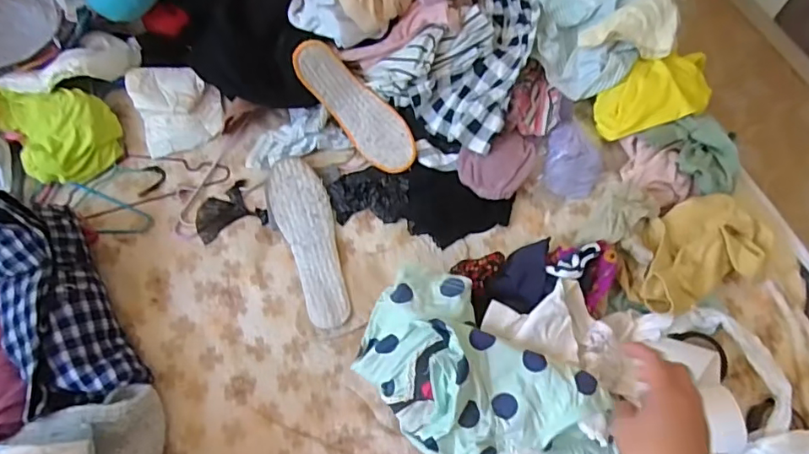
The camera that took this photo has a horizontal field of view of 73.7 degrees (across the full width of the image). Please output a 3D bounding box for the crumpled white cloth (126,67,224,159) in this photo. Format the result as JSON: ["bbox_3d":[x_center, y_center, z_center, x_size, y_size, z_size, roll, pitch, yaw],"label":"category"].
[{"bbox_3d":[-0.357,-0.192,0.850,0.123,0.035,0.146,-19,69,-7],"label":"crumpled white cloth"}]

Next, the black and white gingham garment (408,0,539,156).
[{"bbox_3d":[0.128,-0.243,0.804,0.138,0.072,0.266,32,72,13],"label":"black and white gingham garment"}]

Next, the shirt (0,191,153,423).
[{"bbox_3d":[-0.432,0.095,0.675,0.122,0.102,0.271,-26,83,-9],"label":"shirt"}]

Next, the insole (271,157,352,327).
[{"bbox_3d":[-0.131,0.016,0.759,0.075,0.014,0.254,-19,69,-6],"label":"insole"}]

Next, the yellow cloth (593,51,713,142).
[{"bbox_3d":[0.368,-0.195,0.785,0.191,0.046,0.103,-17,67,-6],"label":"yellow cloth"}]

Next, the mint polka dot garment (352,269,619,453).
[{"bbox_3d":[0.101,0.189,0.580,0.328,0.076,0.162,39,73,6],"label":"mint polka dot garment"}]

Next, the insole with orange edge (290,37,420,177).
[{"bbox_3d":[-0.068,-0.174,0.779,0.222,0.058,0.076,47,74,-10],"label":"insole with orange edge"}]

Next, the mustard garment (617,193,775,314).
[{"bbox_3d":[0.371,0.026,0.674,0.211,0.061,0.117,-25,68,-9],"label":"mustard garment"}]

